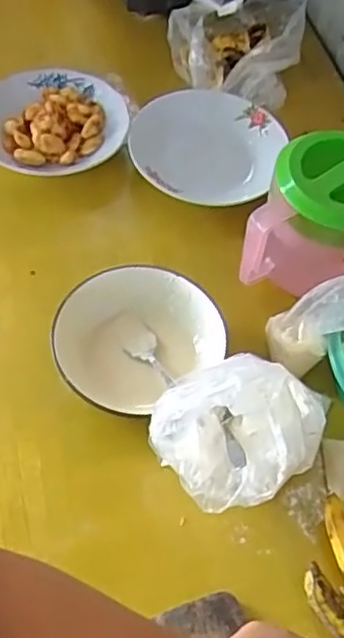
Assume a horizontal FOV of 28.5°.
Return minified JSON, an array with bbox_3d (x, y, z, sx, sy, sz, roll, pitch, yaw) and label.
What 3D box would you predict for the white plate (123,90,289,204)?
[{"bbox_3d":[0.048,-0.229,0.872,0.183,0.023,0.194,1,57,-2],"label":"white plate"}]

